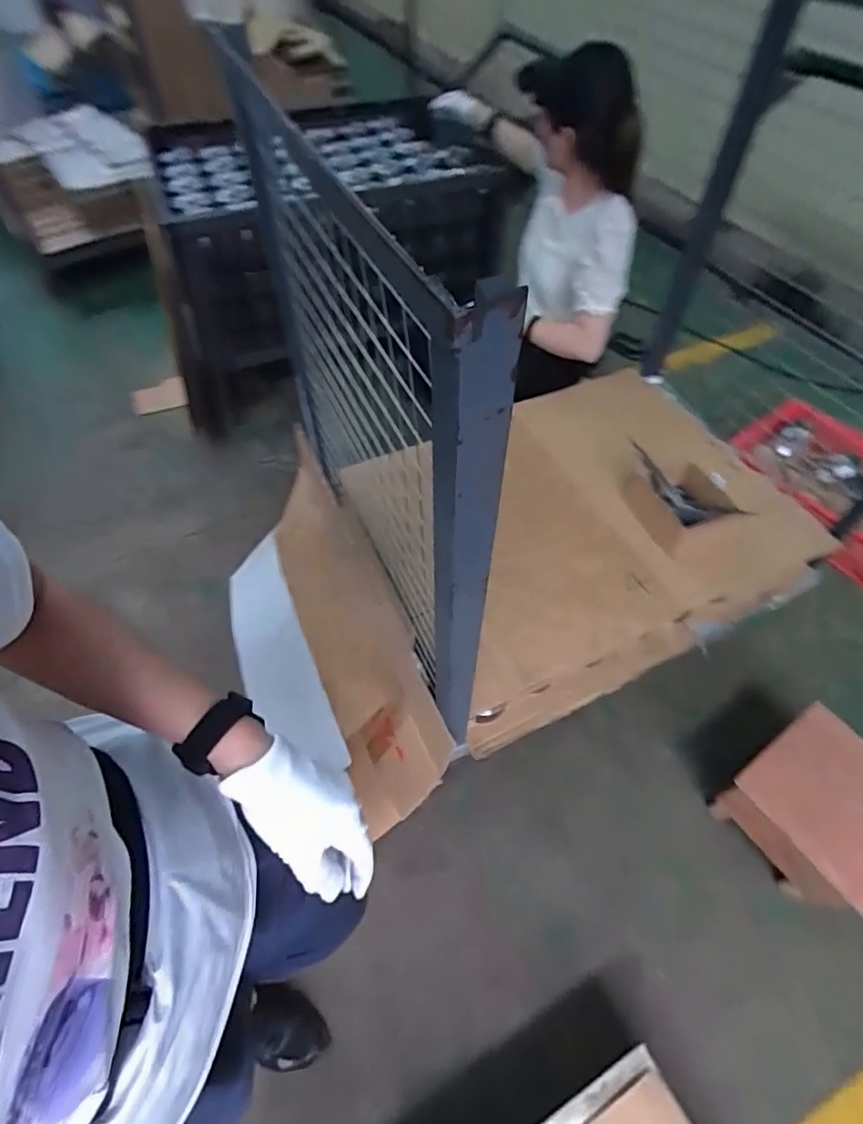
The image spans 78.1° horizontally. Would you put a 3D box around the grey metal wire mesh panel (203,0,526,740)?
[{"bbox_3d":[-0.091,-0.173,0.758,0.057,0.730,0.678,-23,61,-14],"label":"grey metal wire mesh panel"}]

